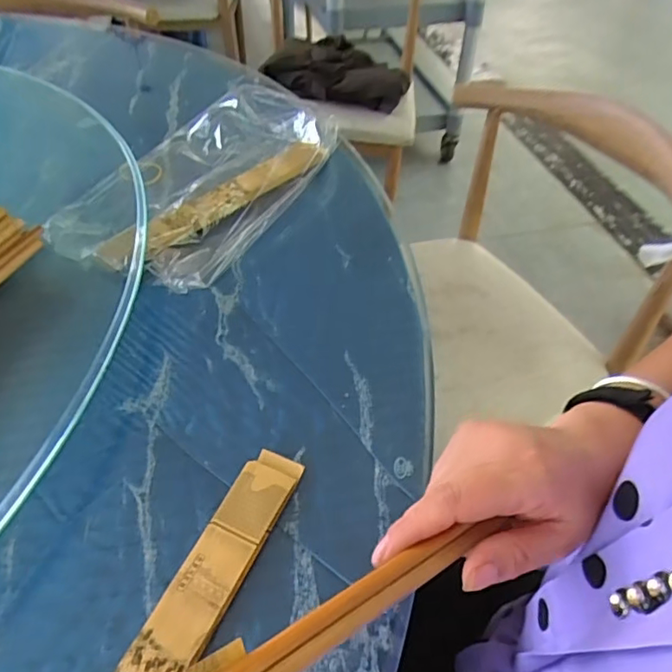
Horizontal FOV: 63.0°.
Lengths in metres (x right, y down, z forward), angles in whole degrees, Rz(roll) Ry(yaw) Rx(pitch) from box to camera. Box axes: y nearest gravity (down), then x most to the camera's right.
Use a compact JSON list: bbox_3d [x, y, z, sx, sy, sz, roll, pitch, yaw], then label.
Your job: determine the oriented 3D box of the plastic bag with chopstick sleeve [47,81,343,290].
[{"bbox_3d":[-0.125,-0.161,0.535,0.173,0.037,0.281,19,50,16],"label":"plastic bag with chopstick sleeve"}]

